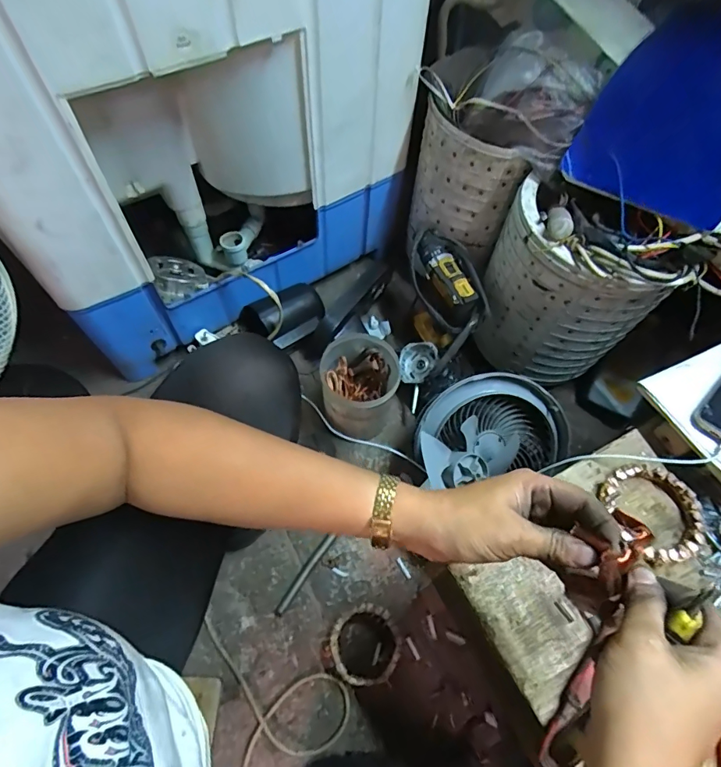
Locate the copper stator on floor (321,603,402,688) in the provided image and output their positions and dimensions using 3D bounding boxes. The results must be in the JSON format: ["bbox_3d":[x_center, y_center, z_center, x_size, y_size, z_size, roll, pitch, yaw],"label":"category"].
[{"bbox_3d":[0.000,0.399,0.665,0.117,0.056,0.100,-19,63,-13],"label":"copper stator on floor"}]

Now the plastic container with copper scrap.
[{"bbox_3d":[-0.003,0.007,0.800,0.134,0.125,0.143,4,60,-1],"label":"plastic container with copper scrap"}]

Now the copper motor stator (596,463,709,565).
[{"bbox_3d":[0.313,0.136,0.469,0.093,0.015,0.101,1,60,-2],"label":"copper motor stator"}]

